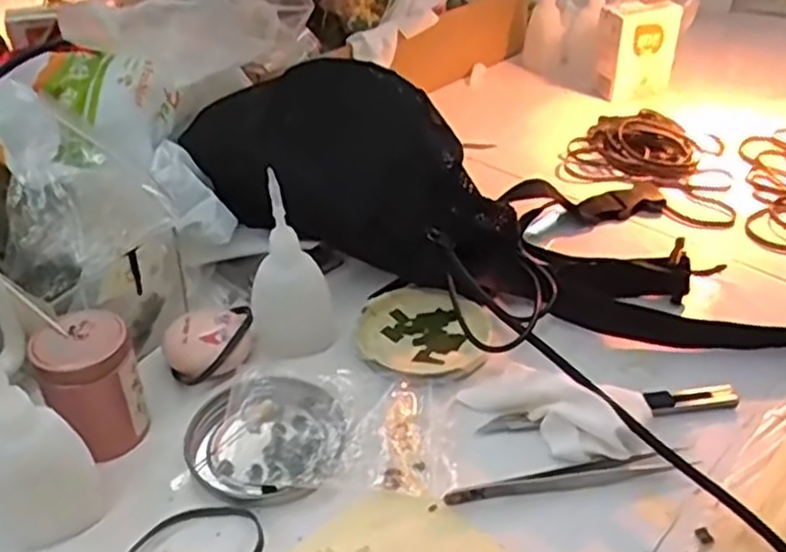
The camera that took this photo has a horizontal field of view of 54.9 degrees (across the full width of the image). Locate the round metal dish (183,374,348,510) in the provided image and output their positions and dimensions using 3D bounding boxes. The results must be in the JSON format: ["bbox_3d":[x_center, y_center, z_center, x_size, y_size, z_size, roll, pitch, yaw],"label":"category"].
[{"bbox_3d":[-0.063,0.082,0.383,0.078,0.014,0.078,1,35,-1],"label":"round metal dish"}]

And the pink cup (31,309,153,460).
[{"bbox_3d":[-0.149,0.055,0.377,0.043,0.063,0.039,-19,40,-26],"label":"pink cup"}]

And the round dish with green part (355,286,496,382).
[{"bbox_3d":[0.018,0.033,0.449,0.078,0.012,0.071,1,35,-1],"label":"round dish with green part"}]

